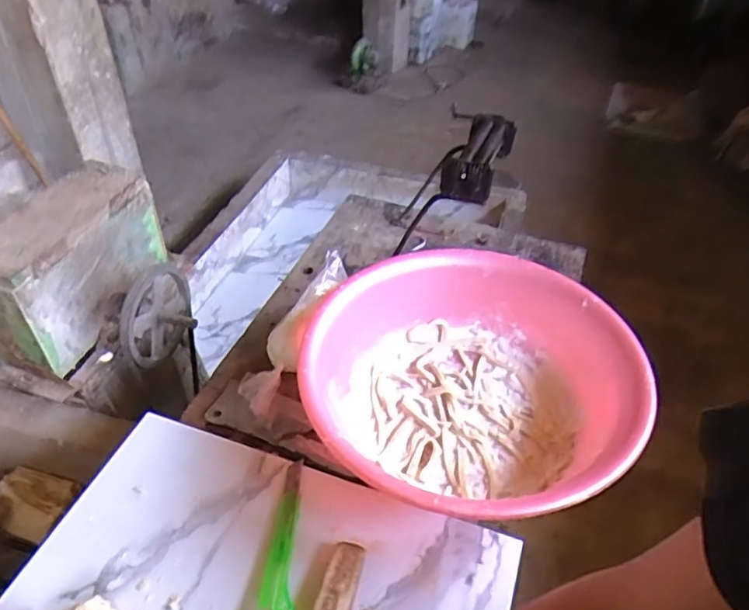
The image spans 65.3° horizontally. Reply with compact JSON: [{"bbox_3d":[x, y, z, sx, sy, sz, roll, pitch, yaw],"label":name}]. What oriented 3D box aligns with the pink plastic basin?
[{"bbox_3d":[0.121,0.089,0.755,0.408,0.145,0.404,0,41,0],"label":"pink plastic basin"}]

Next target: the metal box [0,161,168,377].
[{"bbox_3d":[-0.556,-0.081,1.086,0.130,0.220,0.355,14,43,15],"label":"metal box"}]

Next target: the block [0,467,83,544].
[{"bbox_3d":[-0.630,0.361,1.070,0.136,0.031,0.112,10,42,11],"label":"block"}]

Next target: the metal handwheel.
[{"bbox_3d":[-0.391,0.021,1.132,0.098,0.194,0.203,8,11,12],"label":"metal handwheel"}]

